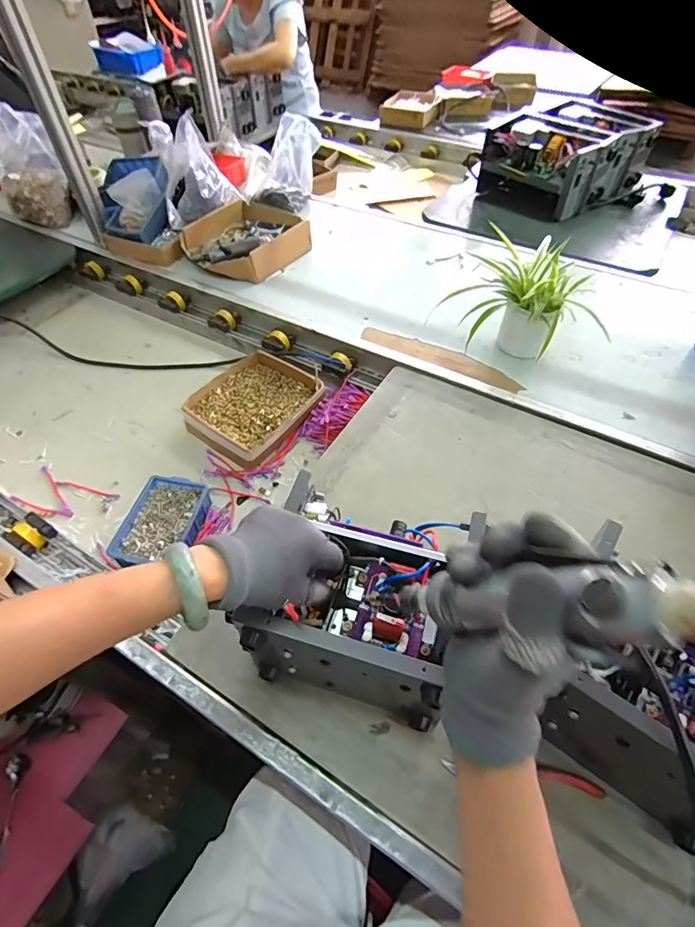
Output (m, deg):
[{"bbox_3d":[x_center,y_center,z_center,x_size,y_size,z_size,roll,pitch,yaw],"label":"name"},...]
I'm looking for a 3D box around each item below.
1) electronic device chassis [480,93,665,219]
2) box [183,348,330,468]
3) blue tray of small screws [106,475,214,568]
[{"bbox_3d":[0.593,-0.824,1.221,0.377,0.155,0.283,-29,57,-20],"label":"electronic device chassis"},{"bbox_3d":[-0.176,-0.112,0.860,0.199,0.048,0.222,31,59,23],"label":"box"},{"bbox_3d":[-0.279,0.093,0.699,0.102,0.048,0.146,12,53,10],"label":"blue tray of small screws"}]

